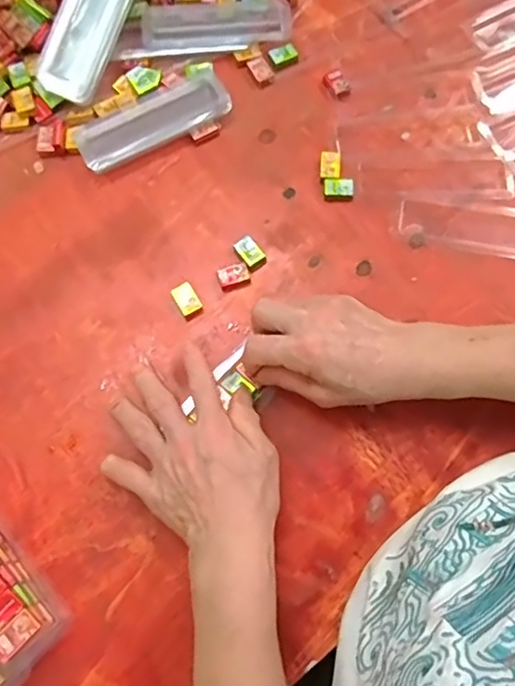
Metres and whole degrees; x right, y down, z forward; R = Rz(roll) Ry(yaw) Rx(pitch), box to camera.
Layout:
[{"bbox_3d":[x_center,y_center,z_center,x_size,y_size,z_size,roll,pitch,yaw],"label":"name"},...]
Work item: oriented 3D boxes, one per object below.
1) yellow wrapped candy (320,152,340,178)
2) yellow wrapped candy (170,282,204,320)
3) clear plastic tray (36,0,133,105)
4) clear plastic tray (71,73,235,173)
[{"bbox_3d":[0.064,-0.155,0.479,0.017,0.004,0.025,6,74,3],"label":"yellow wrapped candy"},{"bbox_3d":[-0.057,-0.034,0.444,0.017,0.012,0.025,-31,76,-8],"label":"yellow wrapped candy"},{"bbox_3d":[-0.151,-0.289,0.494,0.052,0.017,0.140,22,91,-22],"label":"clear plastic tray"},{"bbox_3d":[-0.096,-0.201,0.498,0.139,0.017,0.052,-28,75,-7],"label":"clear plastic tray"}]

